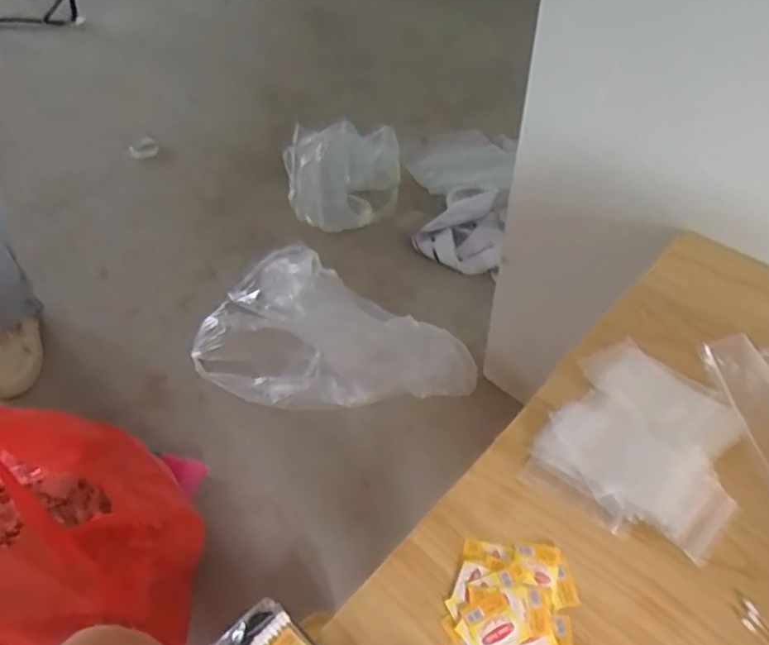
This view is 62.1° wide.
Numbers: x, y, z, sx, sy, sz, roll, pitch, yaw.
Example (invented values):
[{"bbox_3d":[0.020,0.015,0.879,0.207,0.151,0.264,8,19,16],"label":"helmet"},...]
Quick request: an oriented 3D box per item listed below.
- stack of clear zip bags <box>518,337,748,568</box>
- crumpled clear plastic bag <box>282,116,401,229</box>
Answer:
[{"bbox_3d":[0.252,0.112,0.613,0.170,0.018,0.183,26,62,22],"label":"stack of clear zip bags"},{"bbox_3d":[-0.102,-0.361,1.580,0.290,0.185,0.245,-5,47,-3],"label":"crumpled clear plastic bag"}]

